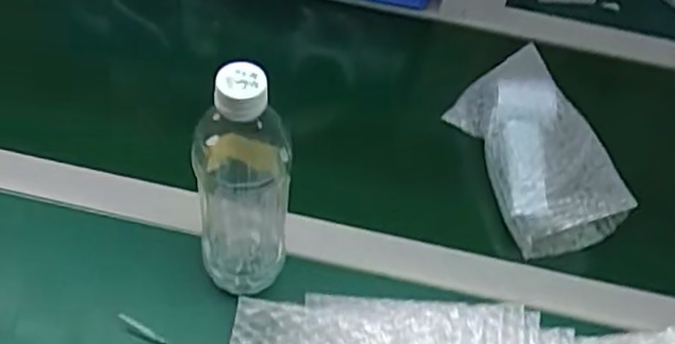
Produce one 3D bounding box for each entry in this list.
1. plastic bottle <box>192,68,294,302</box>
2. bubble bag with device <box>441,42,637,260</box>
[{"bbox_3d":[-0.069,0.002,0.500,0.062,0.223,0.076,-4,53,-8],"label":"plastic bottle"},{"bbox_3d":[0.179,-0.024,0.658,0.100,0.064,0.206,-12,54,-14],"label":"bubble bag with device"}]

